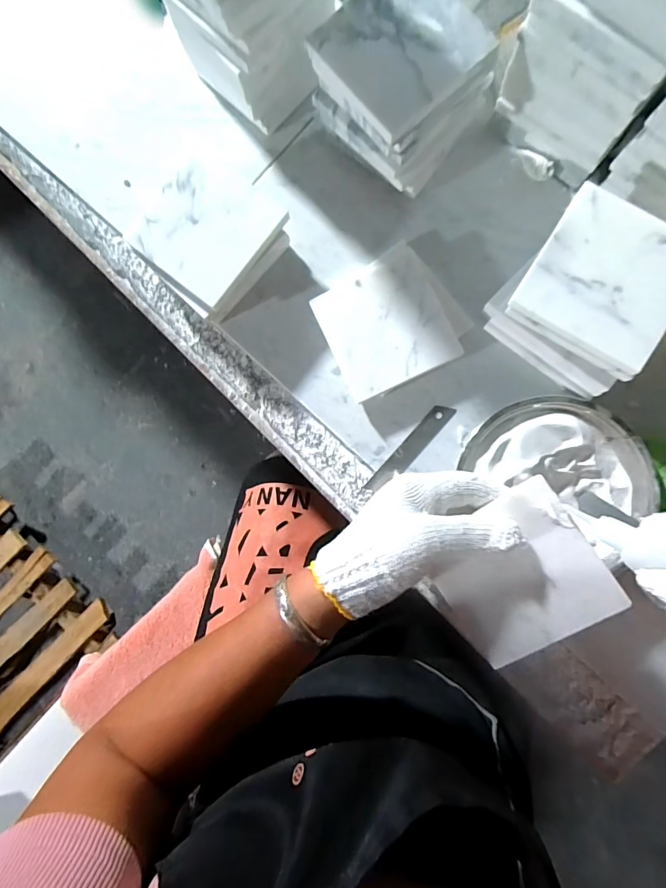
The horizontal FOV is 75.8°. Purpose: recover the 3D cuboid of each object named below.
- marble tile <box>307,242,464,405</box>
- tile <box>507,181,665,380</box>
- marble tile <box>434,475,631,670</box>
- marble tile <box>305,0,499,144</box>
[{"bbox_3d":[0.046,-0.105,0.372,0.100,0.012,0.107,-26,90,4],"label":"marble tile"},{"bbox_3d":[0.193,-0.115,0.299,0.100,0.013,0.098,33,93,2],"label":"tile"},{"bbox_3d":[0.124,0.090,0.288,0.099,0.009,0.097,-36,86,15],"label":"marble tile"},{"bbox_3d":[0.046,-0.285,0.306,0.101,0.008,0.095,-40,88,2],"label":"marble tile"}]

